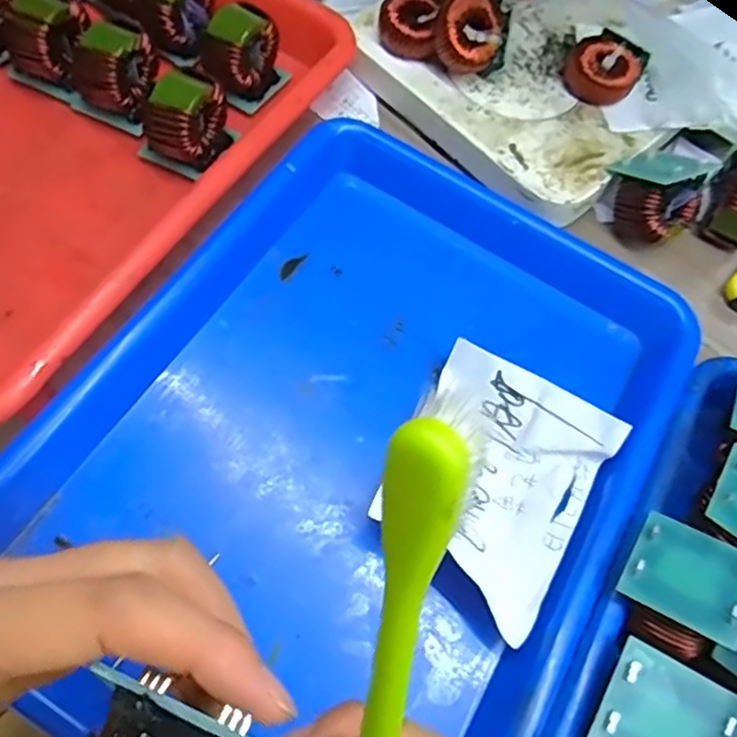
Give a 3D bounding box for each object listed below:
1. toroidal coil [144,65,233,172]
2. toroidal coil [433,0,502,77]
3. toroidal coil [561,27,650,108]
[{"bbox_3d":[-0.102,-0.140,0.362,0.025,0.051,0.045,34,66,9],"label":"toroidal coil"},{"bbox_3d":[0.060,-0.207,0.393,0.039,0.020,0.043,10,100,-23],"label":"toroidal coil"},{"bbox_3d":[0.152,-0.194,0.413,0.043,0.021,0.044,3,65,-6],"label":"toroidal coil"}]

